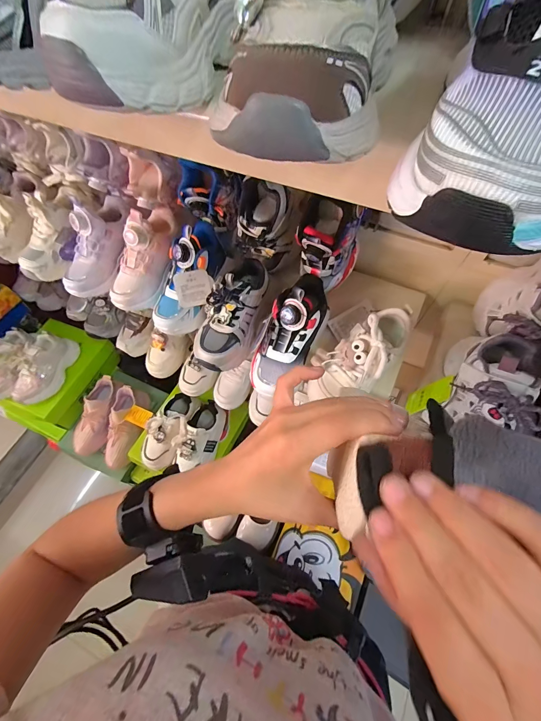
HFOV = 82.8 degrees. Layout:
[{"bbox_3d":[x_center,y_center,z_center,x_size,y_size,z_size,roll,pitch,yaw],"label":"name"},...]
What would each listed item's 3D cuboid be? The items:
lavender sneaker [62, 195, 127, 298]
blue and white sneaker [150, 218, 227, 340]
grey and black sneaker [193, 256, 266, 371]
[{"bbox_3d":[-0.294,-0.193,0.511,0.062,0.072,0.173,20,96,12],"label":"lavender sneaker"},{"bbox_3d":[-0.128,-0.131,0.485,0.066,0.113,0.172,21,65,12],"label":"blue and white sneaker"},{"bbox_3d":[-0.058,-0.071,0.456,0.069,0.083,0.171,21,88,12],"label":"grey and black sneaker"}]

